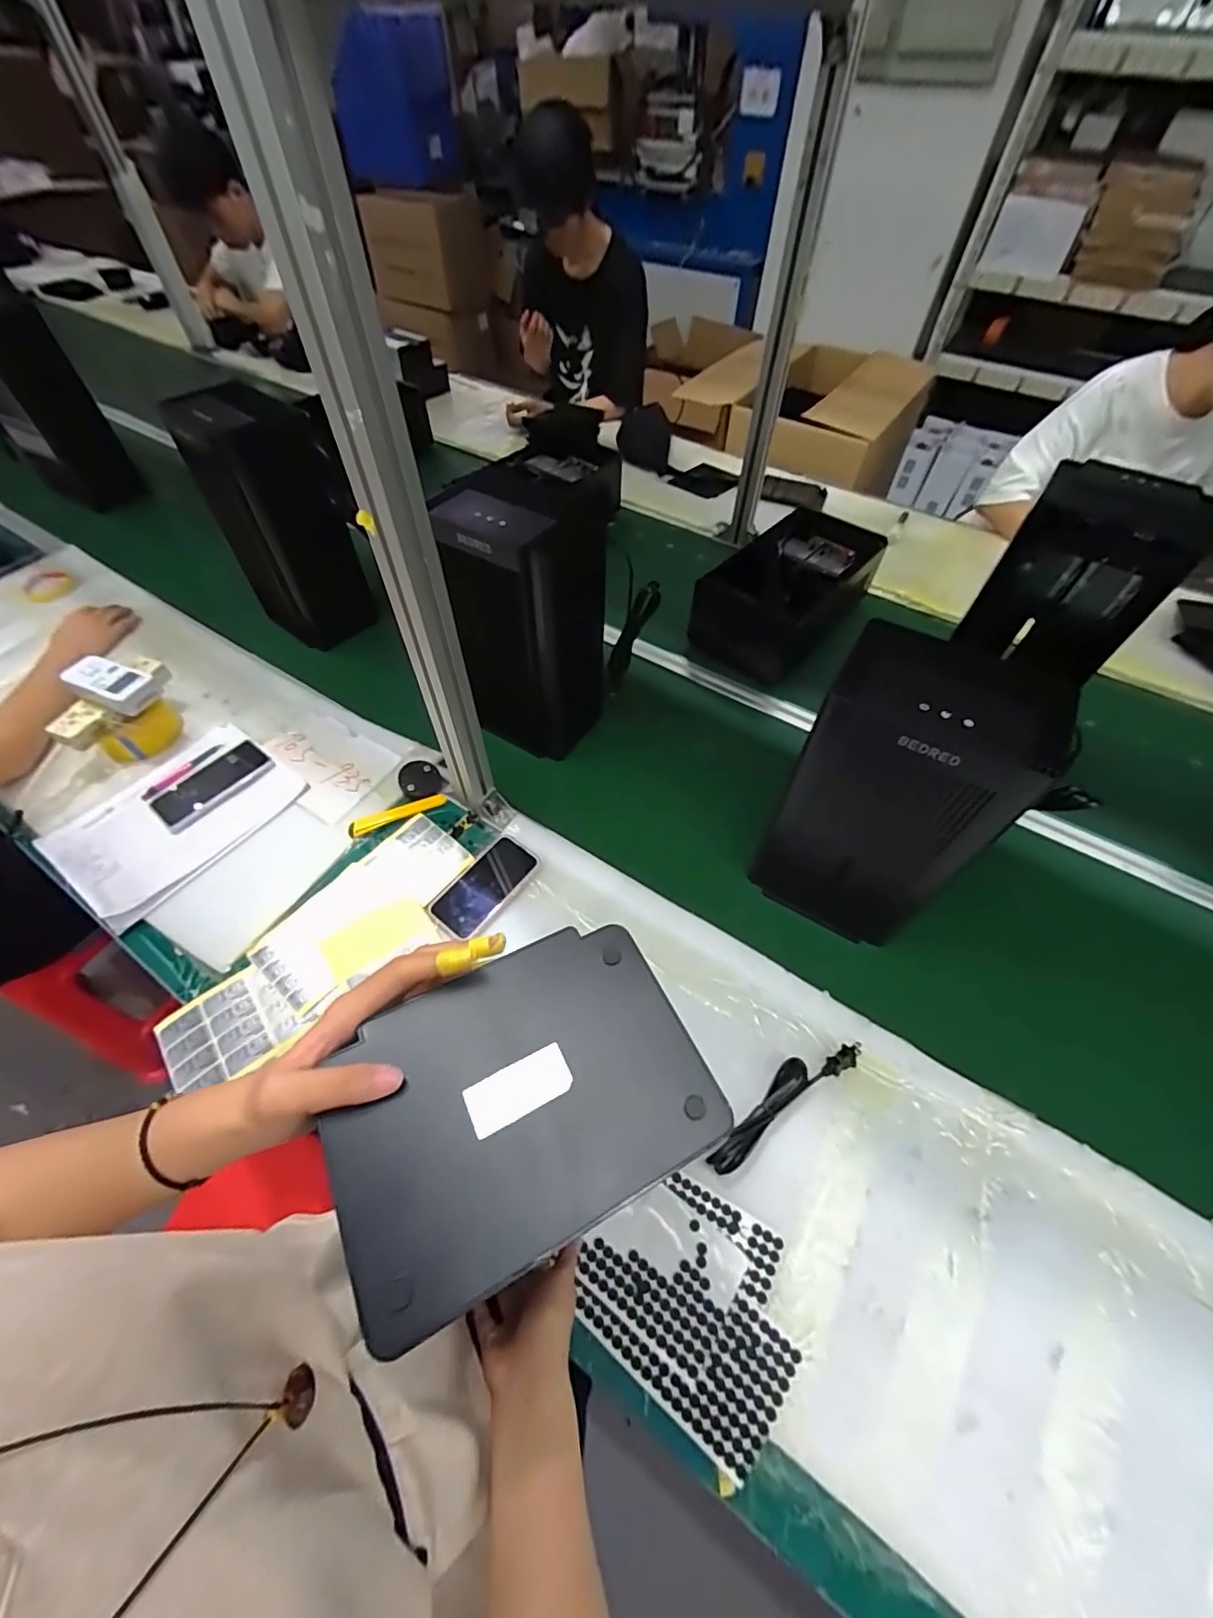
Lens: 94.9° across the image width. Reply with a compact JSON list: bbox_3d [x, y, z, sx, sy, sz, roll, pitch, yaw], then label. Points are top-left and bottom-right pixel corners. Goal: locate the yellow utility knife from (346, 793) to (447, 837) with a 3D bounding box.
[{"bbox_3d":[-0.301,0.008,0.804,0.137,0.008,0.021,-21,58,-17],"label":"yellow utility knife"}]

